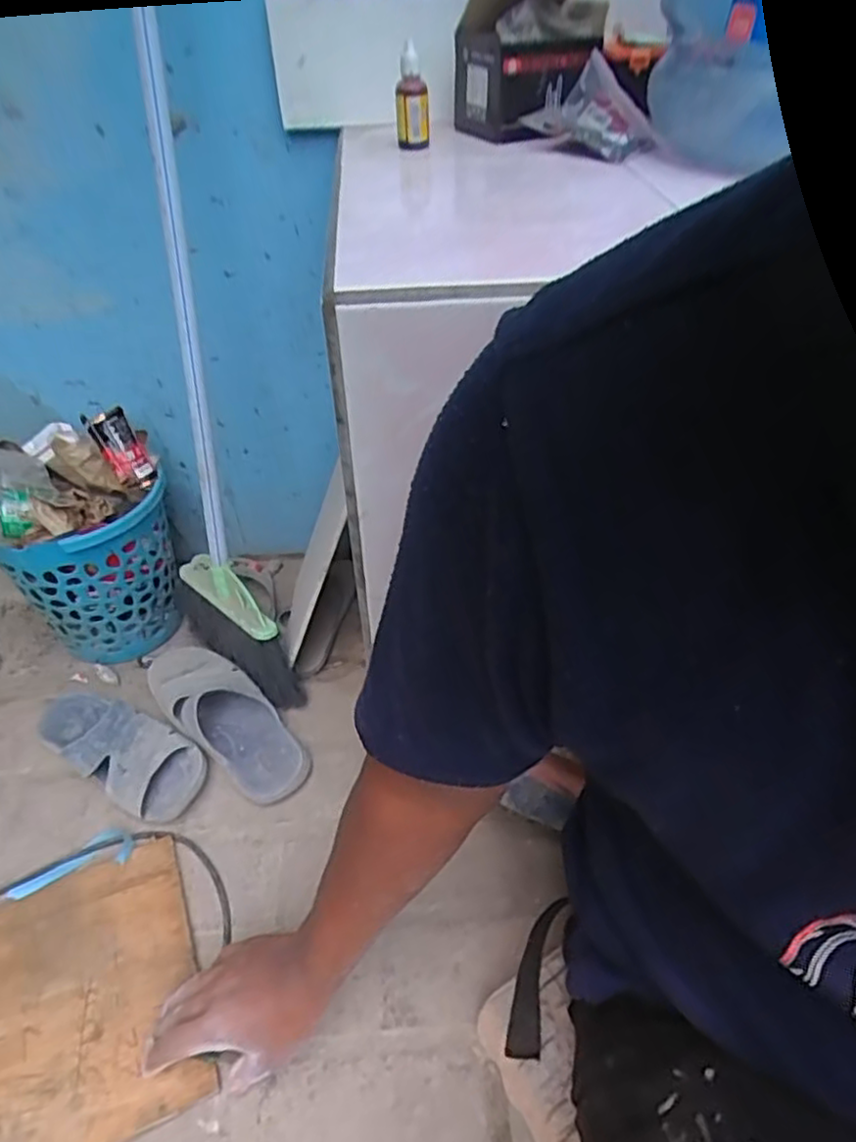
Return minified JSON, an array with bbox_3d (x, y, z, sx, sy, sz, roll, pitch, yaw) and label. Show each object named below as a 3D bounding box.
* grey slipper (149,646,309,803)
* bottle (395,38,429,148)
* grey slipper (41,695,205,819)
[{"bbox_3d":[-0.254,0.186,0.845,0.254,0.074,0.101,33,52,32],"label":"grey slipper"},{"bbox_3d":[-0.015,-0.459,0.653,0.031,0.080,0.029,-1,42,1],"label":"bottle"},{"bbox_3d":[-0.390,0.218,0.837,0.266,0.076,0.106,21,46,23],"label":"grey slipper"}]

